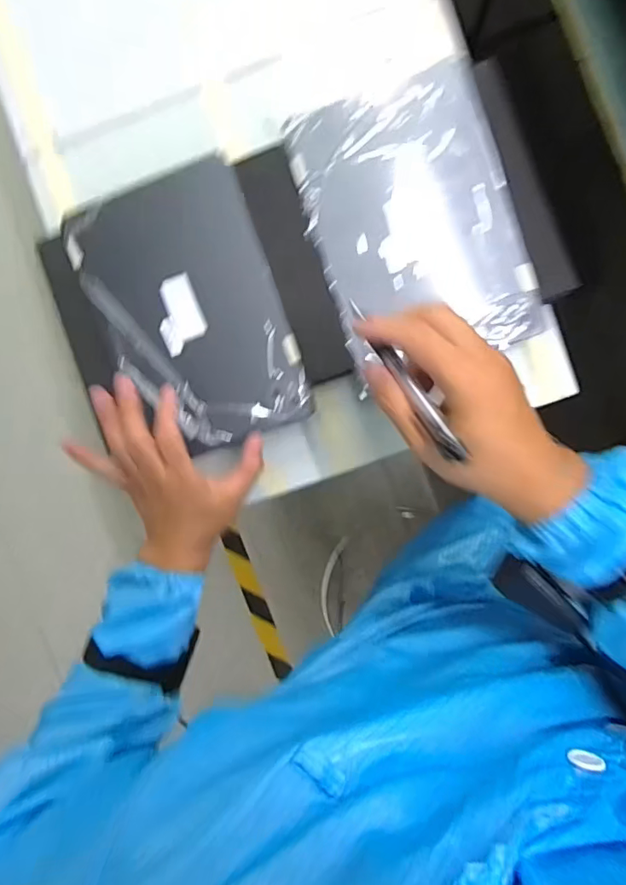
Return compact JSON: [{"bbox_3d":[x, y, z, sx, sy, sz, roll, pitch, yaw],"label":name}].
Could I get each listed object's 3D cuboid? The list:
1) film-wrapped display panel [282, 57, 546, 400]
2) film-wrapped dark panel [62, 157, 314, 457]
[{"bbox_3d":[0.090,-0.195,0.458,0.173,0.010,0.245,-18,92,4],"label":"film-wrapped display panel"},{"bbox_3d":[-0.110,-0.117,0.464,0.157,0.016,0.244,-22,91,4],"label":"film-wrapped dark panel"}]

